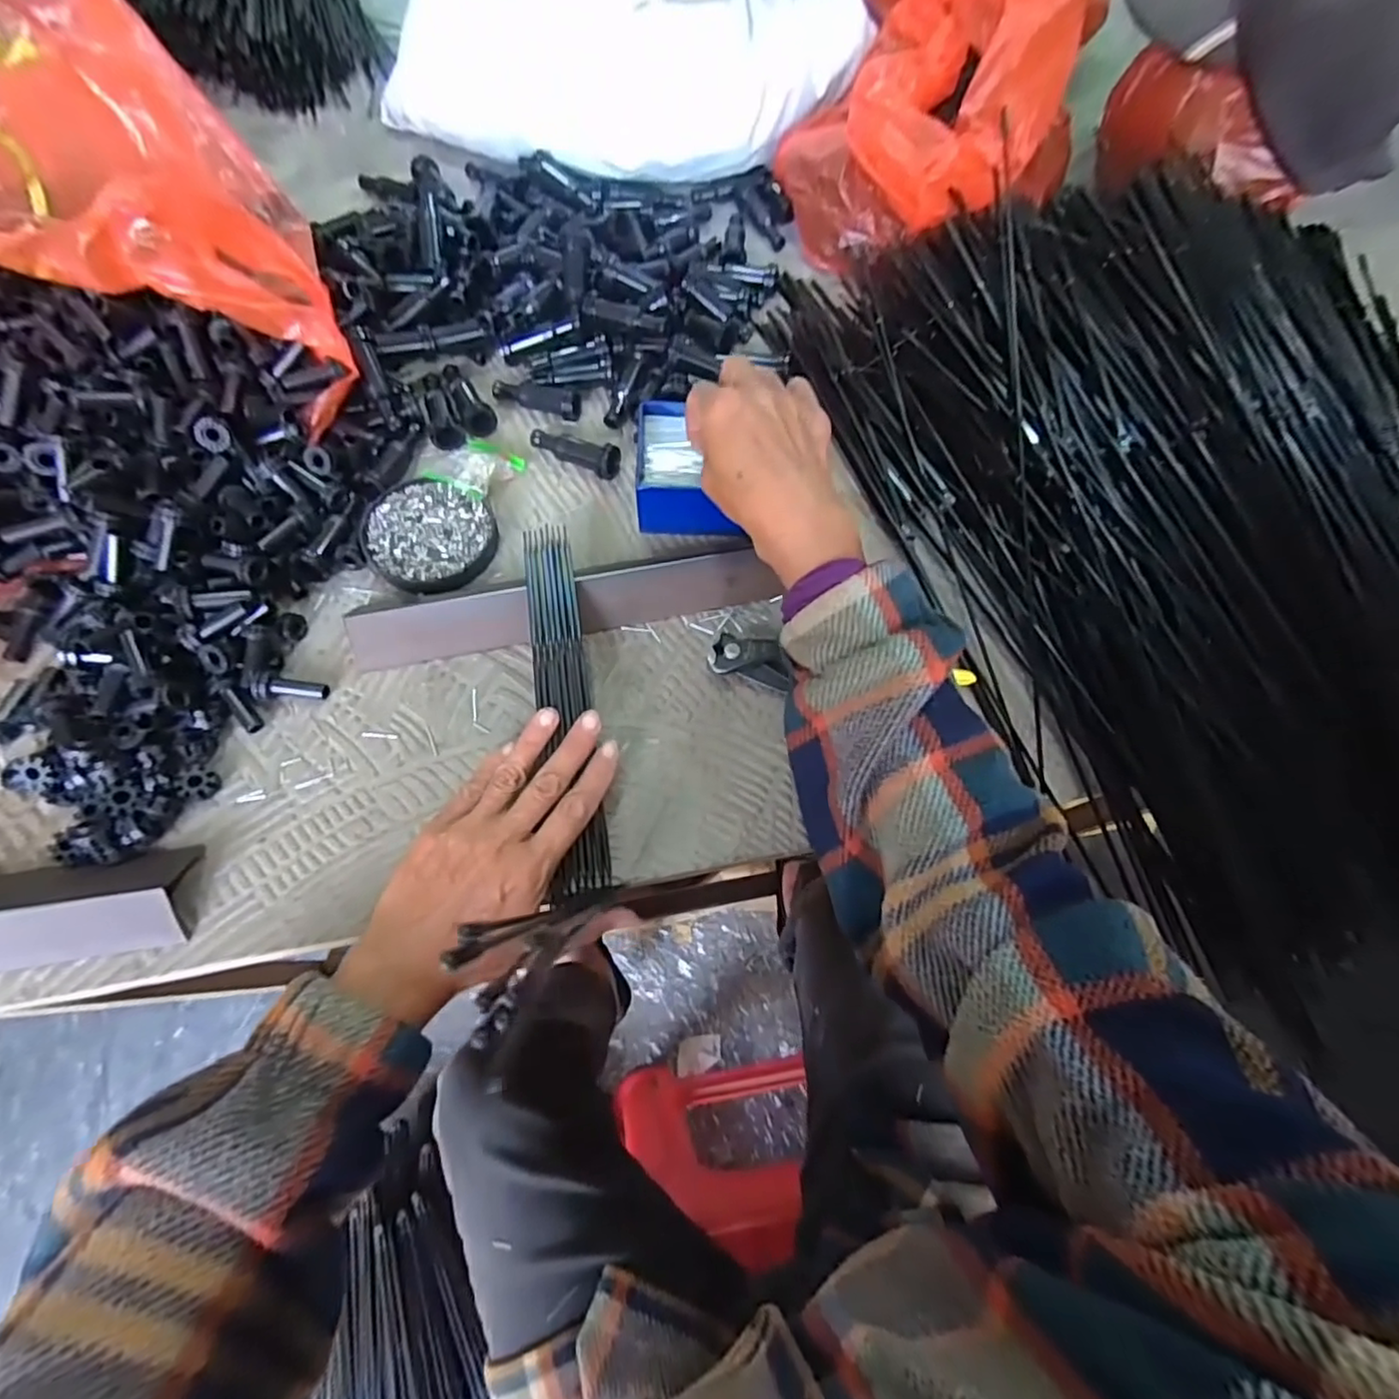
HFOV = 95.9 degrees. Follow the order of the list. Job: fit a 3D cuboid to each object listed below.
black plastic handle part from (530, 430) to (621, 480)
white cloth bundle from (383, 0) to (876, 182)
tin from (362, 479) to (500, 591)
[{"bbox_3d":[-0.089,-0.180,0.449,0.069,0.024,0.022,32,70,11],"label":"black plastic handle part"},{"bbox_3d":[-0.072,-0.564,0.530,0.414,0.155,0.184,7,68,1],"label":"white cloth bundle"},{"bbox_3d":[-0.181,-0.109,0.419,0.086,0.012,0.079,1,68,-2],"label":"tin"}]

